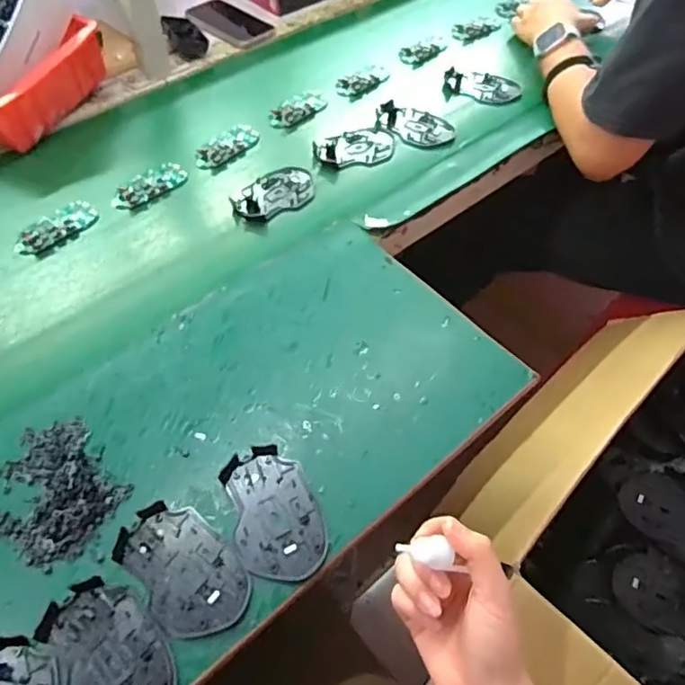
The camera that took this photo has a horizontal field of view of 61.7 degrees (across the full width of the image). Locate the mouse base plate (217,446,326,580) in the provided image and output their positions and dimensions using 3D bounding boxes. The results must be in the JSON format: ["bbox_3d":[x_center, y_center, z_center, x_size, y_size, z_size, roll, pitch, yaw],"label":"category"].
[{"bbox_3d":[-0.057,0.144,0.493,0.072,0.007,0.114,-16,58,-12],"label":"mouse base plate"}]

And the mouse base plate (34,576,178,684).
[{"bbox_3d":[-0.173,0.232,0.427,0.075,0.006,0.115,-29,61,-20],"label":"mouse base plate"}]

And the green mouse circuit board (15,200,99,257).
[{"bbox_3d":[-0.345,-0.138,0.695,0.047,0.009,0.100,34,61,20],"label":"green mouse circuit board"}]

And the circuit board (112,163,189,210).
[{"bbox_3d":[-0.249,-0.201,0.741,0.100,0.011,0.040,-35,63,-23],"label":"circuit board"}]

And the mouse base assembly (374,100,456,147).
[{"bbox_3d":[0.104,-0.314,0.827,0.115,0.011,0.084,18,57,10],"label":"mouse base assembly"}]

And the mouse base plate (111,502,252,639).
[{"bbox_3d":[-0.128,0.181,0.463,0.071,0.007,0.115,-39,65,-24],"label":"mouse base plate"}]

